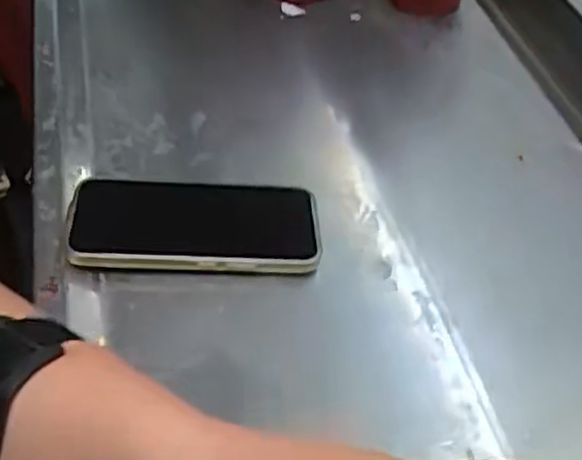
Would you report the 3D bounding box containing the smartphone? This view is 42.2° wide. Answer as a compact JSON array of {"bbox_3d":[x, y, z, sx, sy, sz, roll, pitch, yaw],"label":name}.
[{"bbox_3d":[-0.061,-0.004,0.486,0.154,0.015,0.074,1,43,-8],"label":"smartphone"}]

